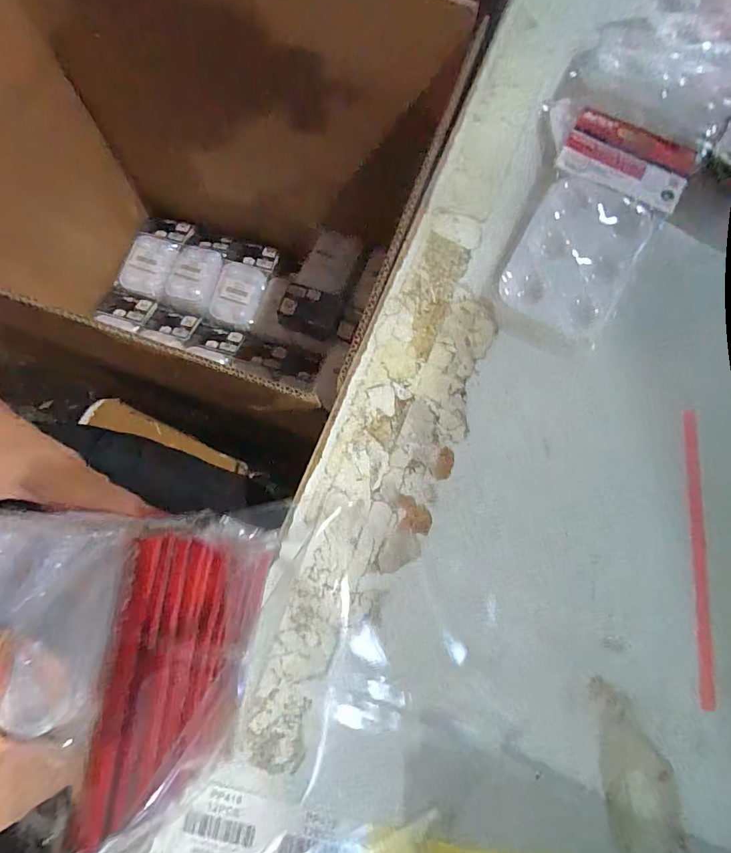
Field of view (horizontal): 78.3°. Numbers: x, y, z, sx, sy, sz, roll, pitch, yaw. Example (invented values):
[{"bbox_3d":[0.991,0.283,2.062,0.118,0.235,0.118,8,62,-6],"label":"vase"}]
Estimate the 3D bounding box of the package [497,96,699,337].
[{"bbox_3d":[0.177,-0.165,0.356,0.114,0.021,0.191,24,78,7],"label":"package"}]

